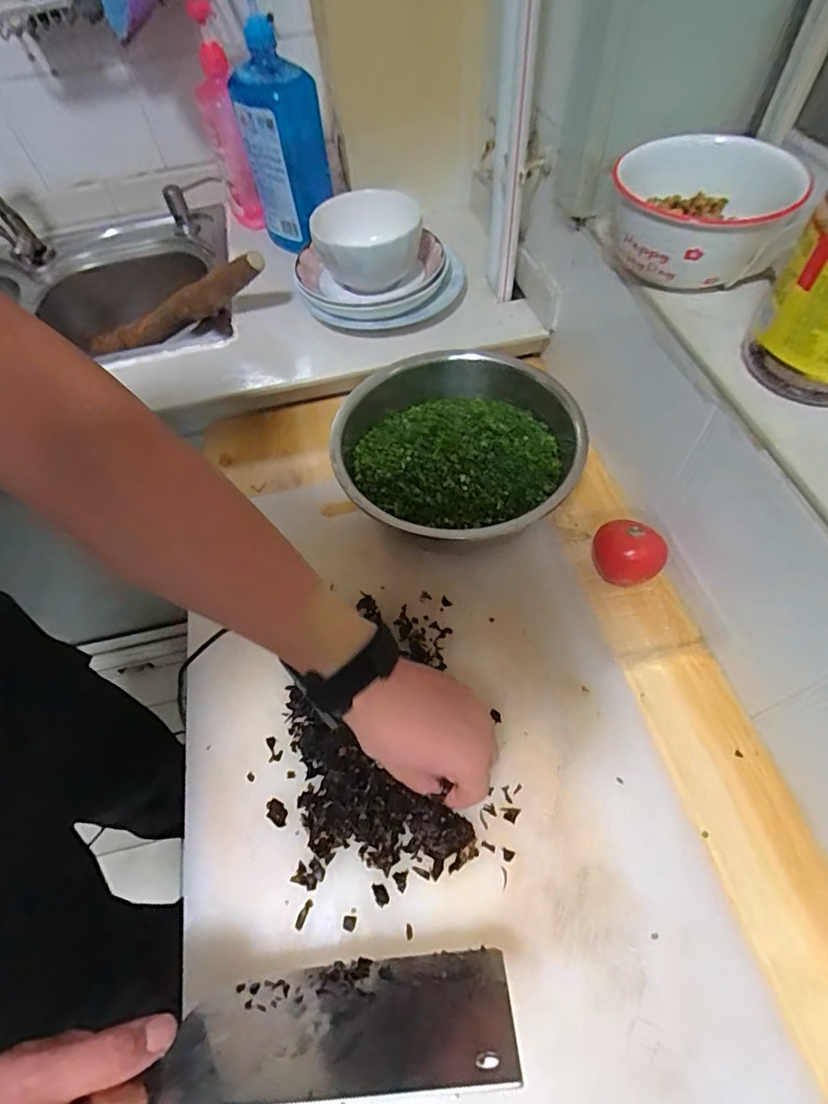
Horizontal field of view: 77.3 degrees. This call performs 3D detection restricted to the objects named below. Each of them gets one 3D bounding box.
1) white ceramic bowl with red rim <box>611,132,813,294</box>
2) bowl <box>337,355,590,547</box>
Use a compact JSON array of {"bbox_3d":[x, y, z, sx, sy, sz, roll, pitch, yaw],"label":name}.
[{"bbox_3d":[0.238,-0.288,0.441,0.138,0.081,0.144,-1,58,2],"label":"white ceramic bowl with red rim"},{"bbox_3d":[0.036,-0.105,0.559,0.257,0.088,0.240,-1,58,2],"label":"bowl"}]

